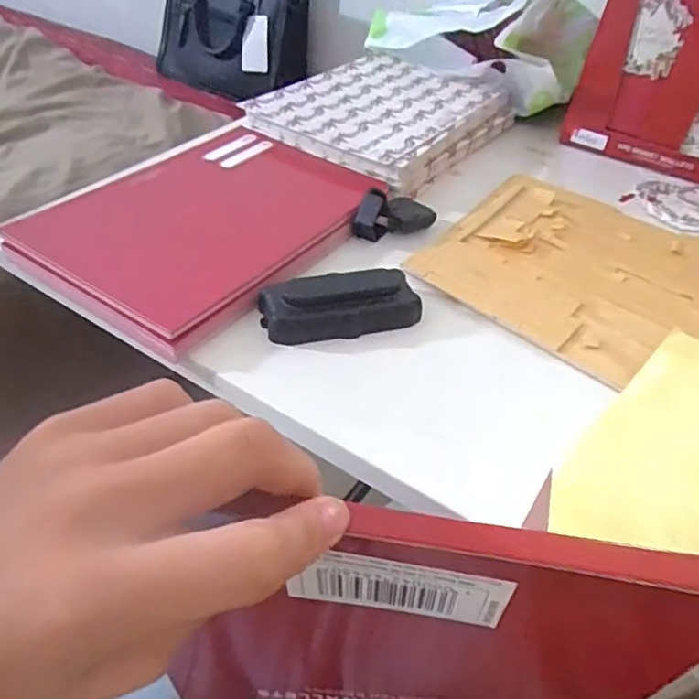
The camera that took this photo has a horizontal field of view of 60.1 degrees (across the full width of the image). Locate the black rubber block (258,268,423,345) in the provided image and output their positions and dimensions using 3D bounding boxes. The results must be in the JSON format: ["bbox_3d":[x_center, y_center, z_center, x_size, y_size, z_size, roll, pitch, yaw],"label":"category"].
[{"bbox_3d":[-0.005,-0.033,0.419,0.107,0.019,0.040,-8,44,-17],"label":"black rubber block"}]

